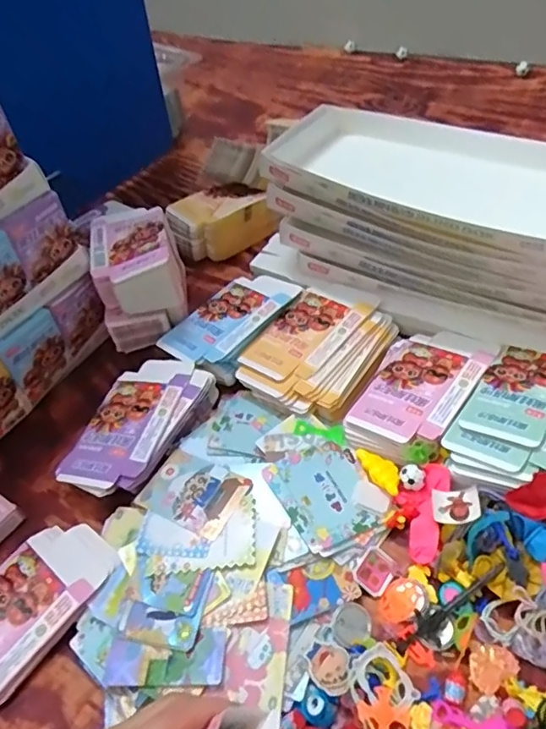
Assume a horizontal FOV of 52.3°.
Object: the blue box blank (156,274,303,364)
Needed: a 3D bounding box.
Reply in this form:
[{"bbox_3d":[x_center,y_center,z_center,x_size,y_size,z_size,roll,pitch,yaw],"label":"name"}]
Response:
[{"bbox_3d":[-0.045,-0.055,0.608,0.082,0.012,0.156,32,59,30],"label":"blue box blank"}]

